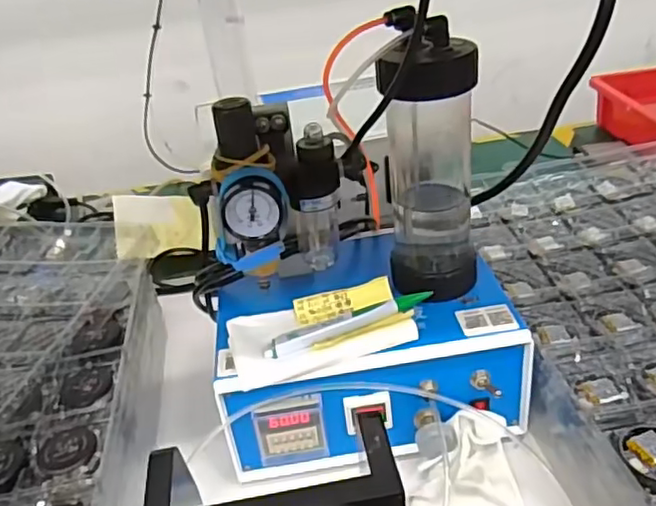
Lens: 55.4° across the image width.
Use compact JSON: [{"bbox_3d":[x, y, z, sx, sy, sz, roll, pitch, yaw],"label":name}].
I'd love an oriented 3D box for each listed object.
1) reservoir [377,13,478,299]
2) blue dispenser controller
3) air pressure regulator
[{"bbox_3d":[0.073,-0.053,0.443,0.067,0.191,0.074,-2,31,9],"label":"reservoir"},{"bbox_3d":[0.029,0.067,0.526,0.230,0.098,0.197,-7,31,-1],"label":"blue dispenser controller"},{"bbox_3d":[-0.037,-0.038,0.457,0.093,0.135,0.089,-7,31,0],"label":"air pressure regulator"}]

